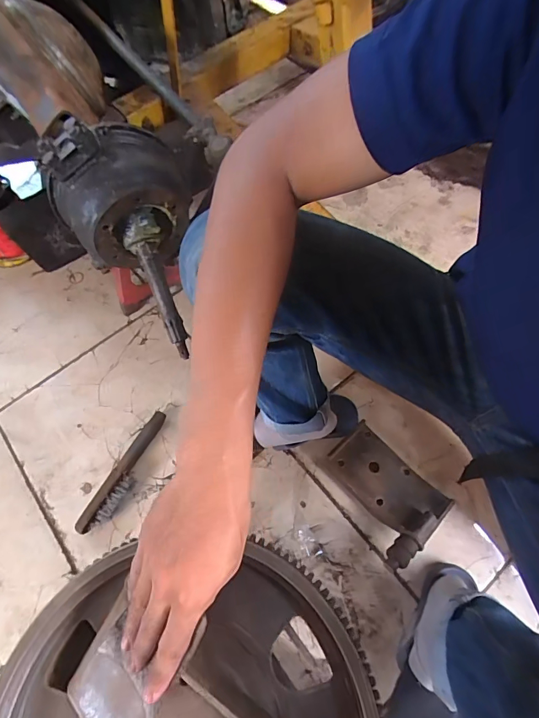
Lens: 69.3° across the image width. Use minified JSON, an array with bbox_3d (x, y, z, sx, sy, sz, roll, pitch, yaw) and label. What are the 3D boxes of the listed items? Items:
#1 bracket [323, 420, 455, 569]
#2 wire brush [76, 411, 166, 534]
[{"bbox_3d":[0.188,0.223,0.668,0.154,0.058,0.201,-40,71,-15],"label":"bracket"},{"bbox_3d":[-0.260,0.205,0.712,0.043,0.039,0.236,24,68,11],"label":"wire brush"}]

